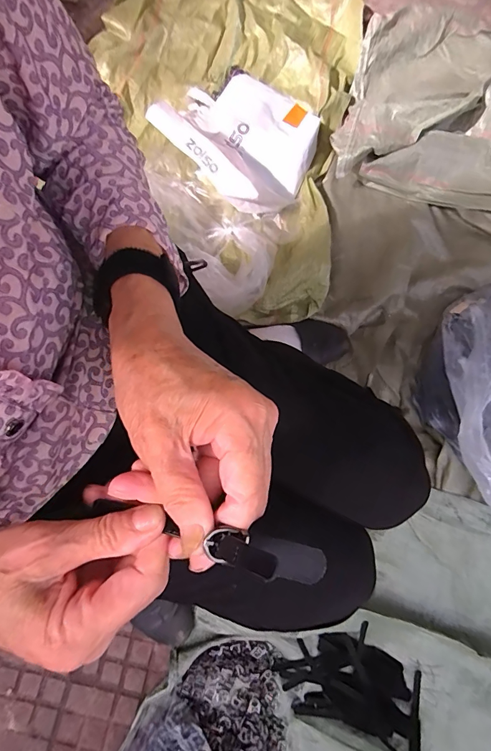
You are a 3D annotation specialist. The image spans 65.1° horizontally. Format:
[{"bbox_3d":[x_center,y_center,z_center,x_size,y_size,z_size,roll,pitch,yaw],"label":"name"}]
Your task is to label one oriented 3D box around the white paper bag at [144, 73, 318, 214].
[{"bbox_3d":[-0.005,-0.510,0.792,0.294,0.162,0.329,12,73,5],"label":"white paper bag"}]

